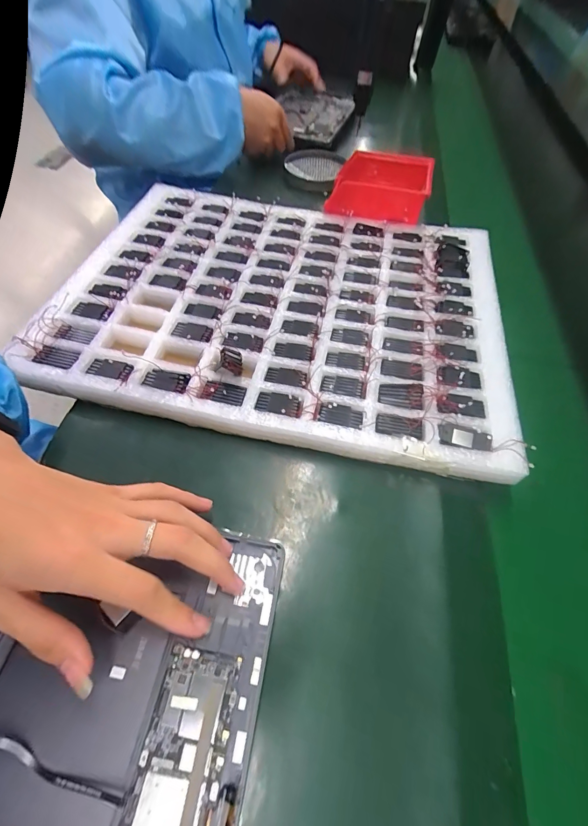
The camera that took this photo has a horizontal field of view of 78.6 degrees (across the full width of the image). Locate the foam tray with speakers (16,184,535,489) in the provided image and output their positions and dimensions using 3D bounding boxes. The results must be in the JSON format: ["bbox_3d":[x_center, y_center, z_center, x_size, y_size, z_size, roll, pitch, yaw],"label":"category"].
[{"bbox_3d":[-0.007,-0.135,0.415,0.470,0.031,0.372,11,56,6],"label":"foam tray with speakers"}]

